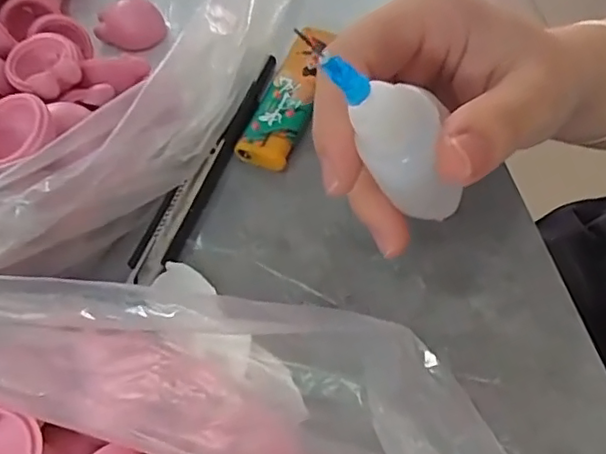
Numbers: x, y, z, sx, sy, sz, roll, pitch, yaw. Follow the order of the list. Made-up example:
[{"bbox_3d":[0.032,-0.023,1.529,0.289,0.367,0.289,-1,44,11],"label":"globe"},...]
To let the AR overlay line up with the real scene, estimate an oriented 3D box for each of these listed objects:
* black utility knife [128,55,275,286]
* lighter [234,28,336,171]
[{"bbox_3d":[-0.040,-0.029,0.258,0.013,0.016,0.122,18,60,14],"label":"black utility knife"},{"bbox_3d":[-0.005,-0.060,0.276,0.024,0.016,0.078,16,59,13],"label":"lighter"}]

